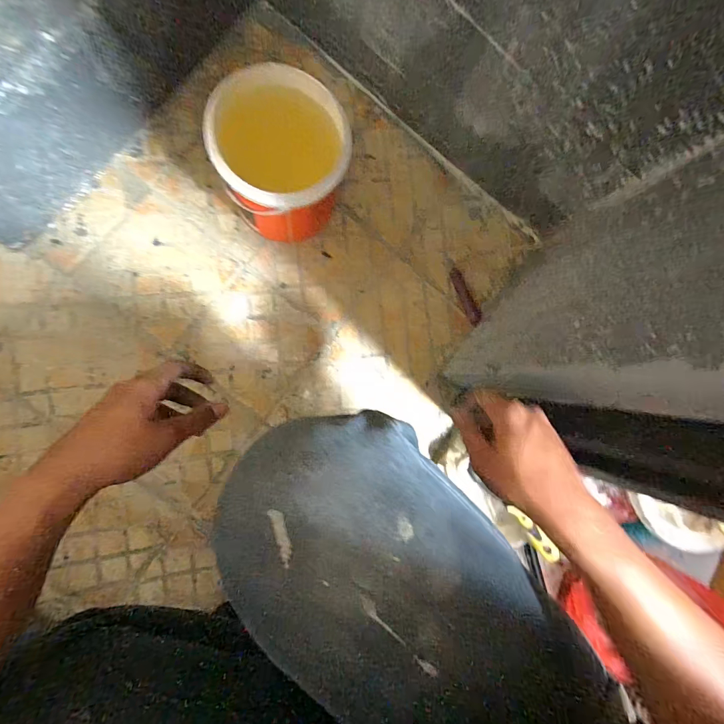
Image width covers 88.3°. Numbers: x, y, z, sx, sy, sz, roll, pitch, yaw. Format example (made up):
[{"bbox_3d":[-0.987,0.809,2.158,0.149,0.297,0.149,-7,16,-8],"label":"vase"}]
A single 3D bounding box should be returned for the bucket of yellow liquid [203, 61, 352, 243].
[{"bbox_3d":[-0.129,-0.303,0.588,0.175,0.181,0.177,0,90,-9],"label":"bucket of yellow liquid"}]

